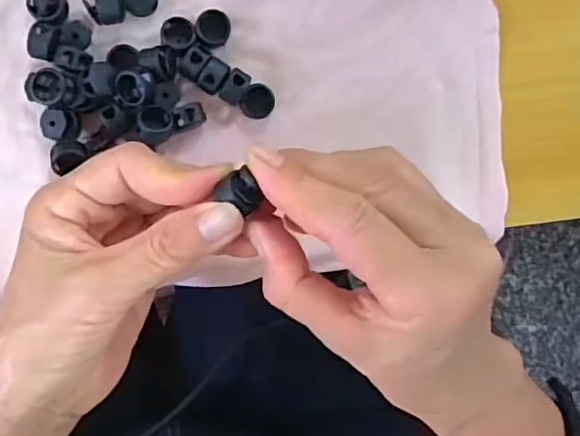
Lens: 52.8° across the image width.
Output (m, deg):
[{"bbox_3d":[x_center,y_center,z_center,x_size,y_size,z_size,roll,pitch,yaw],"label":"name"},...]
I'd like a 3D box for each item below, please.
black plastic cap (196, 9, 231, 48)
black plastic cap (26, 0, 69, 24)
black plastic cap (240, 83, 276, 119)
[{"bbox_3d":[-0.038,-0.093,0.288,0.017,0.010,0.016,0,93,-10],"label":"black plastic cap"},{"bbox_3d":[-0.114,-0.100,0.276,0.016,0.011,0.018,-44,98,-5],"label":"black plastic cap"},{"bbox_3d":[-0.016,-0.058,0.291,0.016,0.012,0.016,0,93,-10],"label":"black plastic cap"}]

